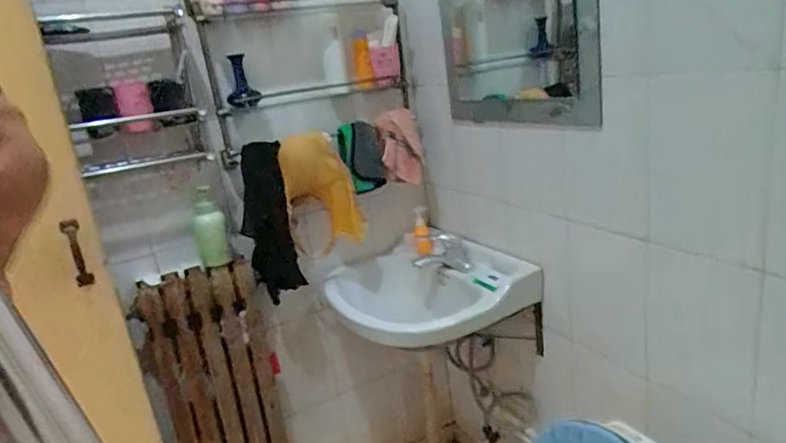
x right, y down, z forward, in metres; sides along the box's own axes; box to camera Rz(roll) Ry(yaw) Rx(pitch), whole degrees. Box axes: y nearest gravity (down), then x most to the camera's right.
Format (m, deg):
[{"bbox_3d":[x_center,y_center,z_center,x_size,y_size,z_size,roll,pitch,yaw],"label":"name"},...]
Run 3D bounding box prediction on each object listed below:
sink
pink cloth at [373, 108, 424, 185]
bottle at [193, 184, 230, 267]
[{"bbox_3d":[0.061,0.196,1.419,0.434,0.184,0.528,-15,18,-24],"label":"sink"},{"bbox_3d":[0.022,-0.206,1.499,0.112,0.199,0.059,-6,16,7],"label":"pink cloth"},{"bbox_3d":[-0.458,0.015,1.336,0.061,0.197,0.054,-9,16,-5],"label":"bottle"}]

